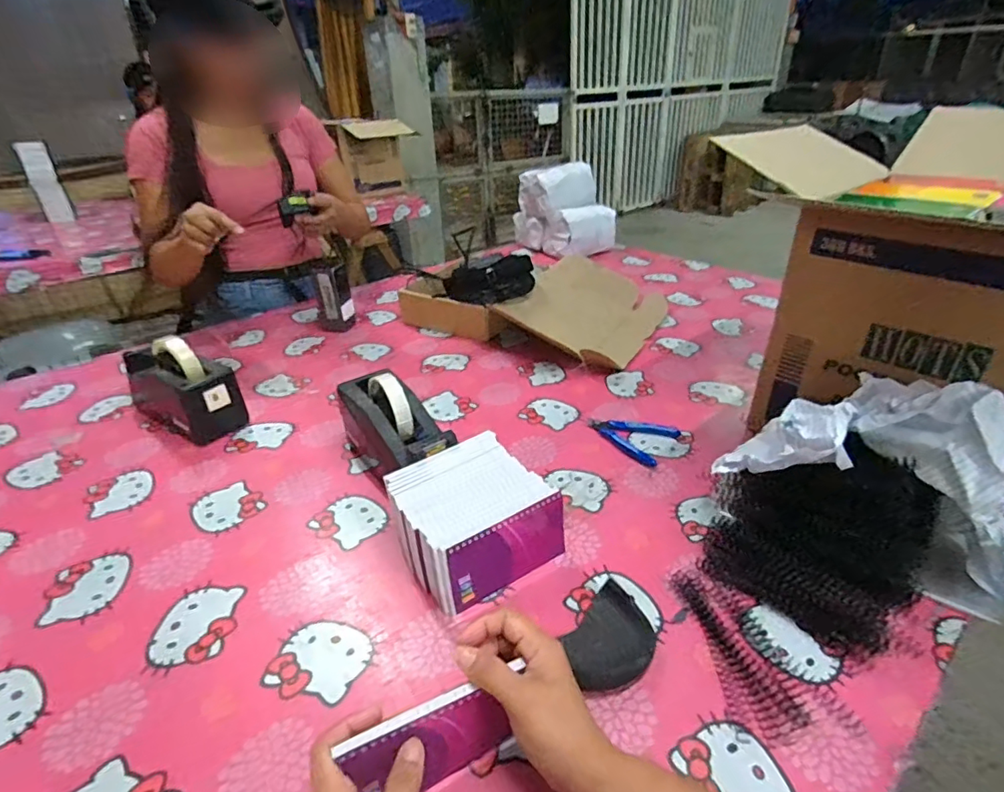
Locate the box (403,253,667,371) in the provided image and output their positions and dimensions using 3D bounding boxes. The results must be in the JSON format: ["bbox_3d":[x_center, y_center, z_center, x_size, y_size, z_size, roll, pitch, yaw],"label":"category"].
[{"bbox_3d":[0.063,-0.195,1.057,0.476,0.079,0.347,17,36,27],"label":"box"}]

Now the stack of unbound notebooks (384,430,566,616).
[{"bbox_3d":[-0.033,0.124,0.539,0.149,0.083,0.138,-23,38,-30],"label":"stack of unbound notebooks"}]

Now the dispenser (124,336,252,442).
[{"bbox_3d":[-0.472,-0.023,0.769,0.209,0.122,0.082,20,38,30],"label":"dispenser"}]

